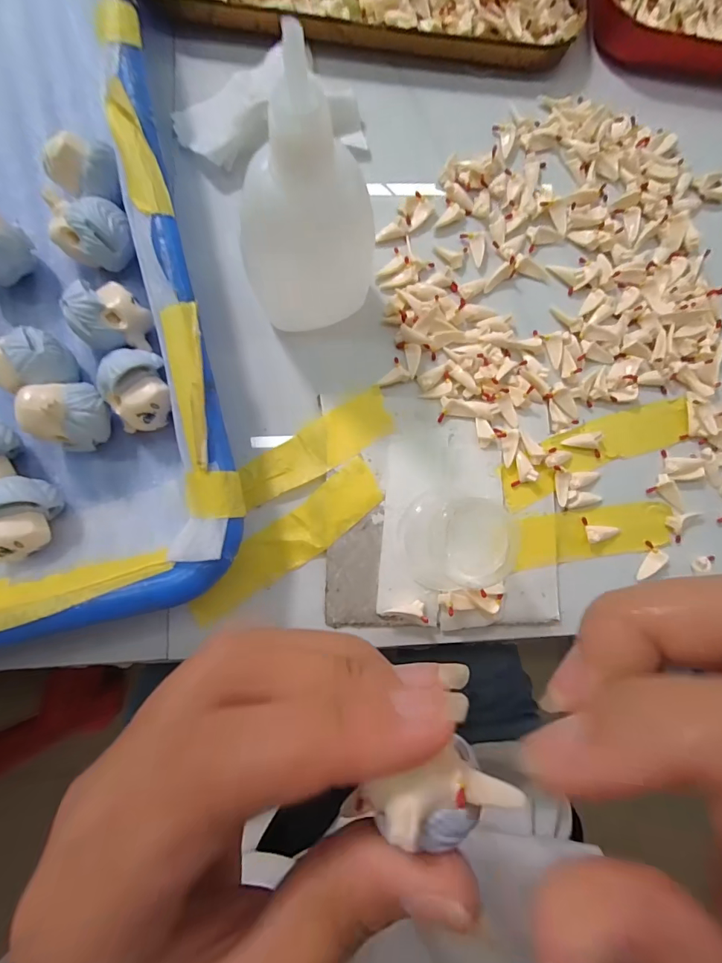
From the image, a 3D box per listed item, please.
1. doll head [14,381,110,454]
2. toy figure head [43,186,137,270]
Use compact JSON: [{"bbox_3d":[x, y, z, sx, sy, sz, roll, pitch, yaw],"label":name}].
[{"bbox_3d":[-0.101,-0.023,0.147,0.020,0.027,0.022,0,84,-4],"label":"doll head"},{"bbox_3d":[-0.098,-0.092,0.158,0.026,0.022,0.025,-7,85,-5],"label":"toy figure head"}]

